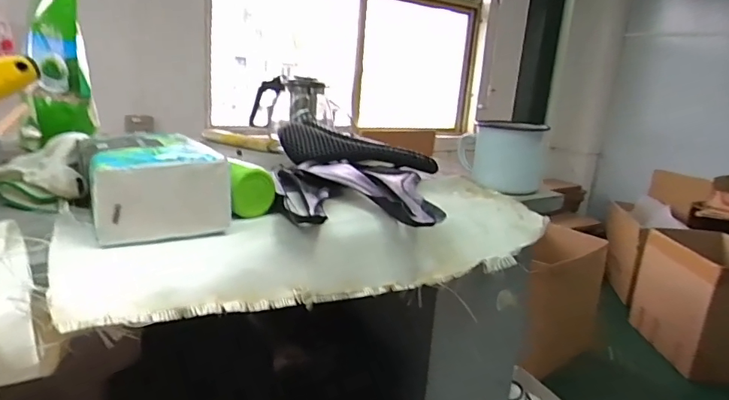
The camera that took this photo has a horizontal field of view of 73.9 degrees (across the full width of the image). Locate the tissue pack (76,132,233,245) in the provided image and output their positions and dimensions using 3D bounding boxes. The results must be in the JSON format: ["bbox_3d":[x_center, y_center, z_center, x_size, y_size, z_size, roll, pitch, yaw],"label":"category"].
[{"bbox_3d":[-0.184,-0.011,0.424,0.106,0.074,0.112,-5,17,-32],"label":"tissue pack"}]

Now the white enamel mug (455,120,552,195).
[{"bbox_3d":[0.195,-0.067,0.698,0.116,0.090,0.077,7,15,10],"label":"white enamel mug"}]

